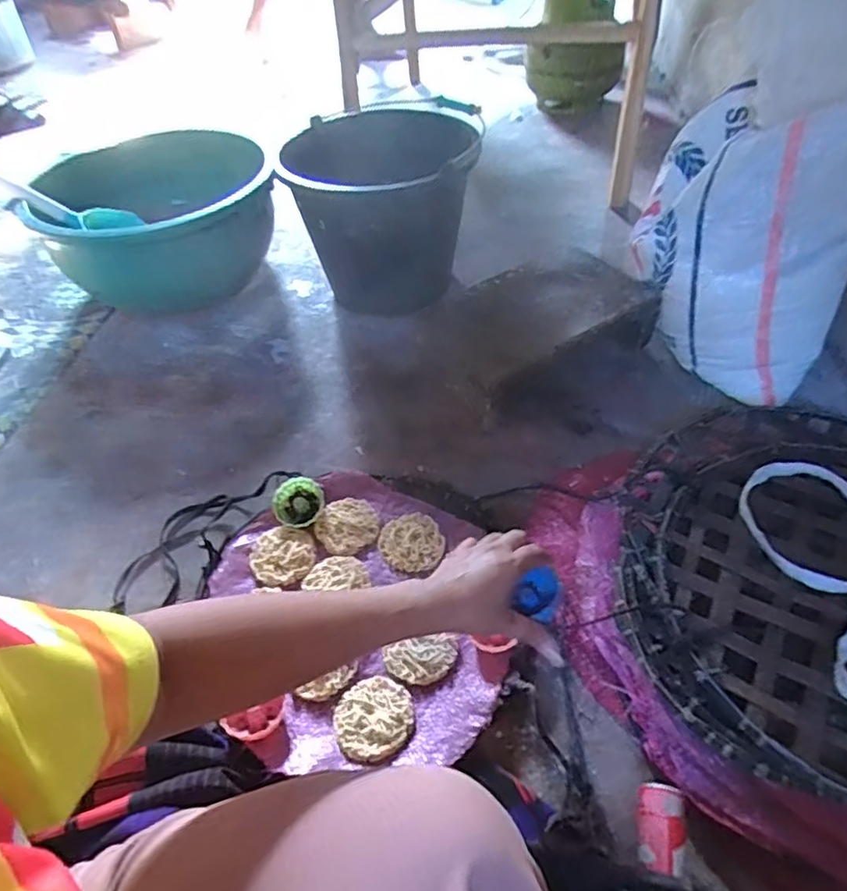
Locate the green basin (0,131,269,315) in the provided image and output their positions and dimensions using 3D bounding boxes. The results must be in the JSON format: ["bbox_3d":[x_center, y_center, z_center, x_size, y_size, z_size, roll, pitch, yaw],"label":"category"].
[{"bbox_3d":[-0.493,-0.400,1.119,0.381,0.217,0.381,-2,47,2],"label":"green basin"}]

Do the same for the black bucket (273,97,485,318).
[{"bbox_3d":[-0.061,-0.412,1.046,0.299,0.247,0.298,-2,47,2],"label":"black bucket"}]

